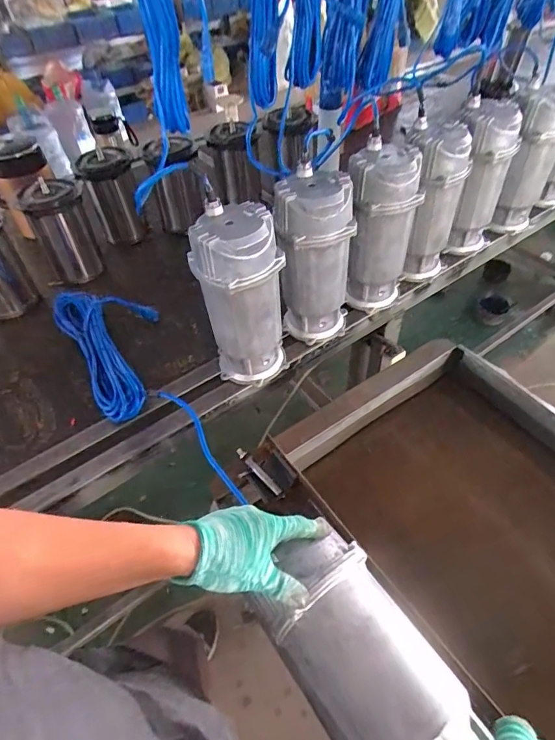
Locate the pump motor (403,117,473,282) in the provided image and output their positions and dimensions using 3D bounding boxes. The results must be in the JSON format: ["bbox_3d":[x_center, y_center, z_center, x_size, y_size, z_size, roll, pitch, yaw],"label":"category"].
[{"bbox_3d":[0.323,-0.329,0.892,0.137,0.290,0.106,-9,49,-5],"label":"pump motor"}]

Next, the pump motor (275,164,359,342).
[{"bbox_3d":[0.067,-0.191,0.798,0.129,0.295,0.109,-4,49,0],"label":"pump motor"}]

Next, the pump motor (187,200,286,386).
[{"bbox_3d":[-0.056,-0.111,0.732,0.128,0.291,0.106,-22,51,-15],"label":"pump motor"}]

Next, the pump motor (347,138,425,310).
[{"bbox_3d":[0.196,-0.262,0.844,0.126,0.284,0.121,9,50,11],"label":"pump motor"}]

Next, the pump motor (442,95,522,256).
[{"bbox_3d":[0.432,-0.404,0.954,0.116,0.289,0.122,13,51,14],"label":"pump motor"}]

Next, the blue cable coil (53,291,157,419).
[{"bbox_3d":[-0.314,-0.067,0.861,0.181,0.052,0.383,-29,53,-20],"label":"blue cable coil"}]

